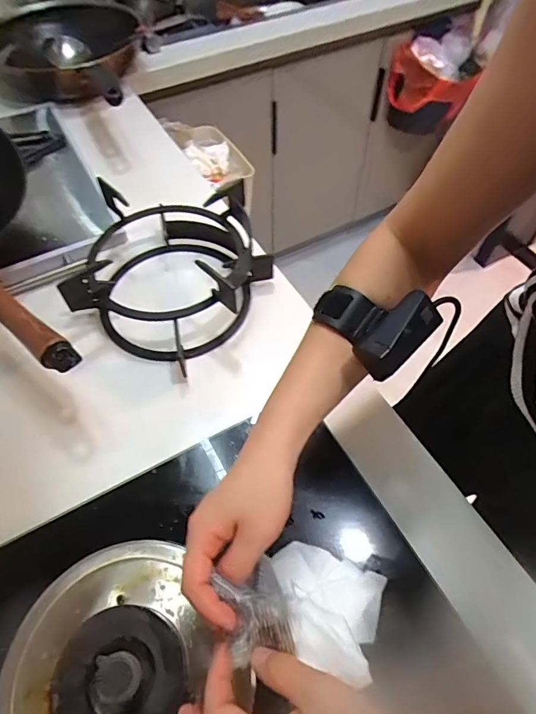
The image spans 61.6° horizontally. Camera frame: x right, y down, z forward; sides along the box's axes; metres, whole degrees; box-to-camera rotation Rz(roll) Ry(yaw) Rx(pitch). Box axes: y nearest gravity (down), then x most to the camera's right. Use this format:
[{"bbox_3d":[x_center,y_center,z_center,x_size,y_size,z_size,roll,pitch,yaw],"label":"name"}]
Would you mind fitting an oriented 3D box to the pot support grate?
[{"bbox_3d":[-0.121,-0.117,0.563,0.238,0.095,0.217,6,56,3],"label":"pot support grate"}]

